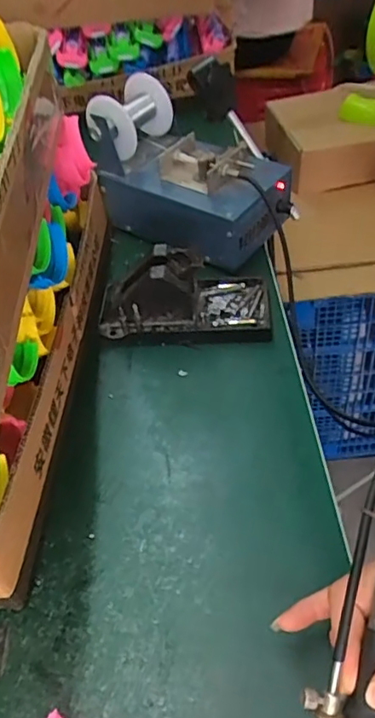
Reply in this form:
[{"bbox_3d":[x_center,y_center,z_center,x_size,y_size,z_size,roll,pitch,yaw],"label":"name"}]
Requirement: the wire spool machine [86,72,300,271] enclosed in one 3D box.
[{"bbox_3d":[0.002,-0.198,0.582,0.198,0.121,0.111,26,55,26],"label":"wire spool machine"}]

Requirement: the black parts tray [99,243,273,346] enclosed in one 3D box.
[{"bbox_3d":[-0.002,-0.063,0.516,0.155,0.075,0.077,0,48,6],"label":"black parts tray"}]

